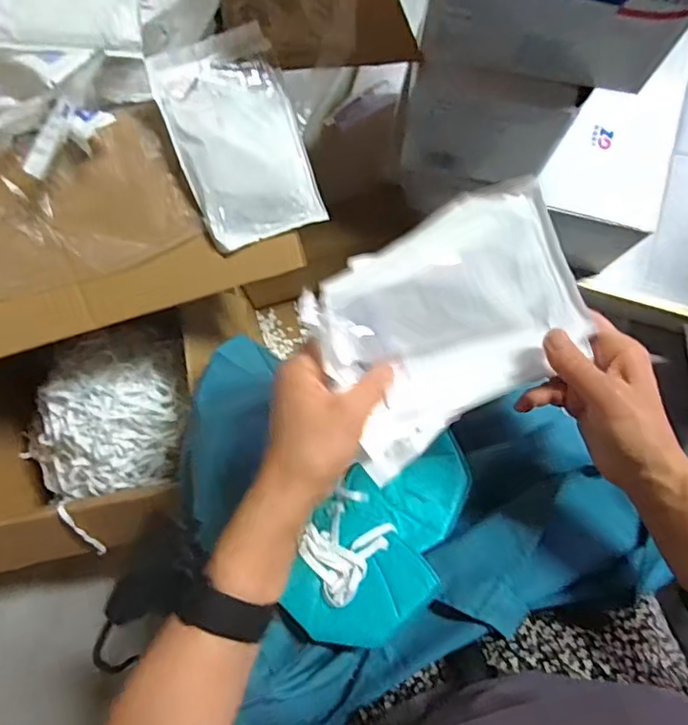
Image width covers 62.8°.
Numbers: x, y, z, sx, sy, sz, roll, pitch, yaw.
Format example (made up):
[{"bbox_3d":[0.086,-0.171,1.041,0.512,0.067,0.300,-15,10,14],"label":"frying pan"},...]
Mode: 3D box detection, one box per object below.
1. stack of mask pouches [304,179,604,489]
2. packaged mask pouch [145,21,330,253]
[{"bbox_3d":[0.075,-0.024,0.397,0.178,0.027,0.145,-25,109,1],"label":"stack of mask pouches"},{"bbox_3d":[-0.106,-0.224,0.575,0.123,0.024,0.193,-22,110,-9],"label":"packaged mask pouch"}]

